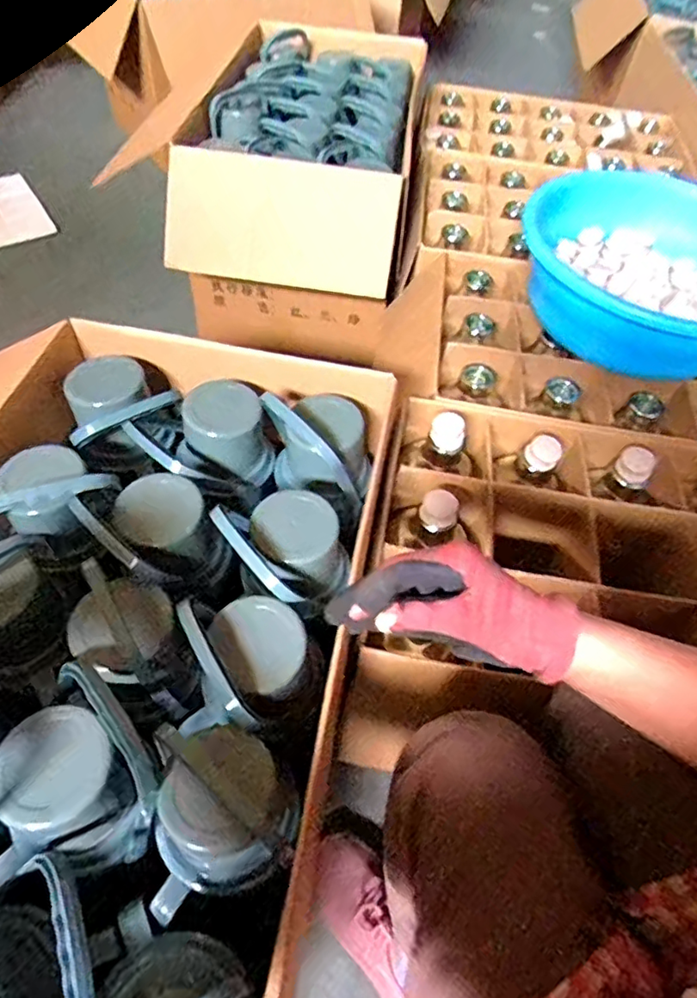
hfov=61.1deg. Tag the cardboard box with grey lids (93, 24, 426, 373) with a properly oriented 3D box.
[{"bbox_3d":[-0.073,-0.681,1.315,0.411,0.381,0.752,9,54,1],"label":"cardboard box with grey lids"}]

